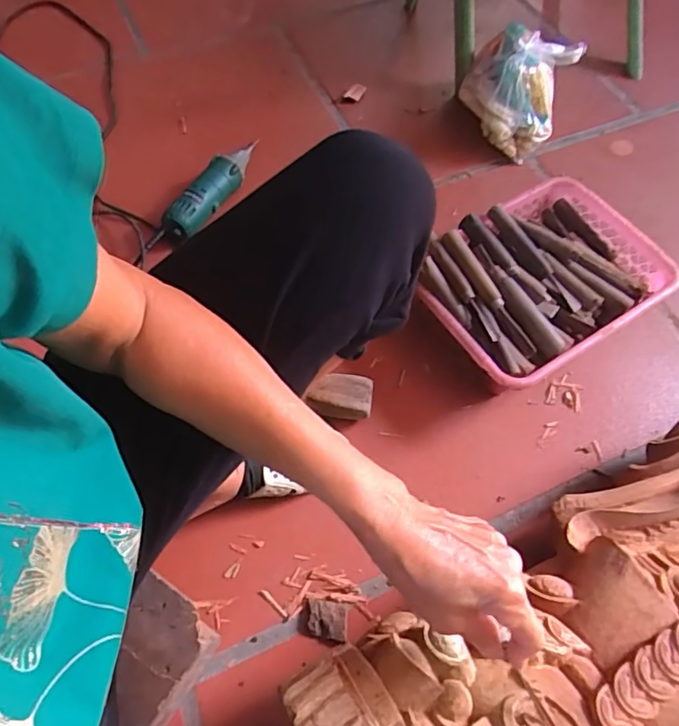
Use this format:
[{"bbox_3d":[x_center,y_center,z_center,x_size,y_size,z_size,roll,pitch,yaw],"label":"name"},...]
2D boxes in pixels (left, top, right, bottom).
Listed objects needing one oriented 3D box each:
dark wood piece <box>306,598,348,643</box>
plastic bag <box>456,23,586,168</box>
[{"bbox_3d":[-0.013,0.274,0.588,0.042,0.005,0.037,7,60,3],"label":"dark wood piece"},{"bbox_3d":[0.294,-0.460,0.938,0.169,0.145,0.148,26,63,13],"label":"plastic bag"}]

